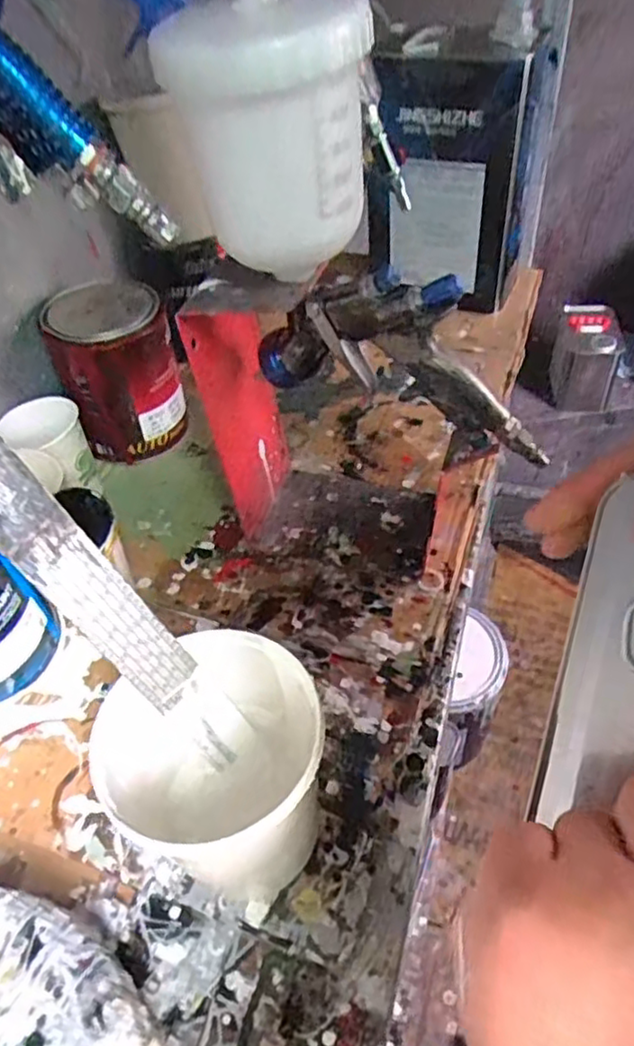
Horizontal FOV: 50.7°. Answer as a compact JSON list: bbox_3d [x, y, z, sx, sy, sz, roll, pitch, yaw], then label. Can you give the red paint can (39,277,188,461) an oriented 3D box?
[{"bbox_3d":[-0.185,-0.148,0.626,0.098,0.148,0.116,-19,50,-10],"label":"red paint can"}]

